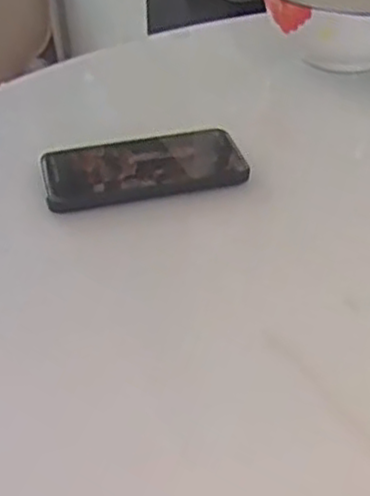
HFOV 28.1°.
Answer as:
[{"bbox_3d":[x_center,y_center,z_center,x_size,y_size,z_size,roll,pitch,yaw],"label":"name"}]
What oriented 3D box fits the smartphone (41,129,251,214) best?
[{"bbox_3d":[-0.033,-0.065,0.581,0.152,0.015,0.085,-11,37,-10],"label":"smartphone"}]

